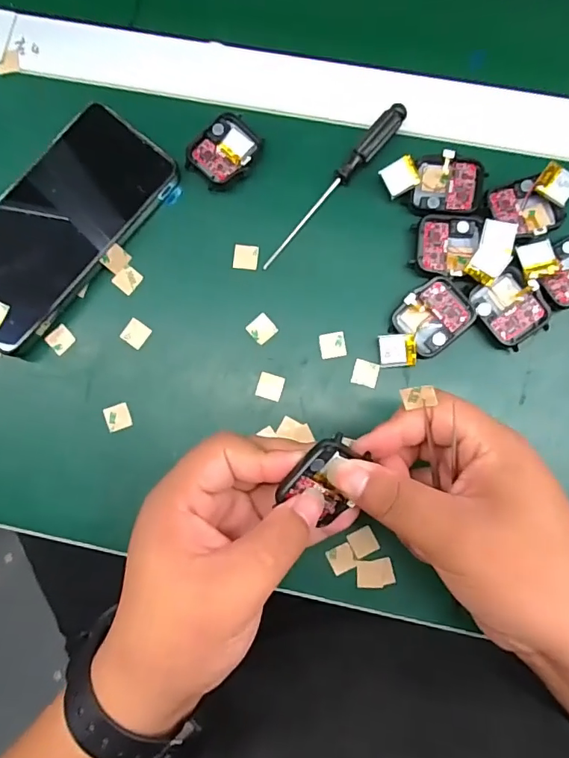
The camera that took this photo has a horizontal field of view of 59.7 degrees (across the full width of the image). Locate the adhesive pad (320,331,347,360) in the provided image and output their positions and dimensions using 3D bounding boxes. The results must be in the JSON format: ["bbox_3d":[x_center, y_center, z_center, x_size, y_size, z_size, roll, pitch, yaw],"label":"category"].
[{"bbox_3d":[0.030,-0.021,0.310,0.016,0.004,0.016,-8,84,2],"label":"adhesive pad"}]

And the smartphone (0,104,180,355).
[{"bbox_3d":[-0.146,-0.097,0.314,0.074,0.011,0.160,41,85,-1],"label":"smartphone"}]

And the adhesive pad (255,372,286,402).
[{"bbox_3d":[-0.009,0.005,0.310,0.016,0.004,0.016,16,85,4],"label":"adhesive pad"}]

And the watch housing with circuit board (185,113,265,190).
[{"bbox_3d":[-0.039,-0.147,0.321,0.039,0.010,0.045,44,88,6],"label":"watch housing with circuit board"}]

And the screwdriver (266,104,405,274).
[{"bbox_3d":[0.032,-0.122,0.315,0.012,0.013,0.130,40,87,6],"label":"screwdriver"}]

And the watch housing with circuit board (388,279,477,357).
[{"bbox_3d":[0.090,-0.038,0.301,0.038,0.007,0.043,45,103,3],"label":"watch housing with circuit board"}]

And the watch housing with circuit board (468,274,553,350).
[{"bbox_3d":[0.137,-0.042,0.300,0.037,0.010,0.041,-34,84,-1],"label":"watch housing with circuit board"}]

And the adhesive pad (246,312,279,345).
[{"bbox_3d":[-0.014,-0.032,0.313,0.016,0.004,0.016,-41,84,-2],"label":"adhesive pad"}]

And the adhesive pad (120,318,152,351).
[{"bbox_3d":[-0.096,-0.029,0.317,0.016,0.004,0.016,32,86,5],"label":"adhesive pad"}]

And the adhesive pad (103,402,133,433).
[{"bbox_3d":[-0.105,0.024,0.312,0.015,0.004,0.016,-20,84,0],"label":"adhesive pad"}]

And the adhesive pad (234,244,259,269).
[{"bbox_3d":[-0.025,-0.079,0.319,0.015,0.004,0.016,7,84,3],"label":"adhesive pad"}]

